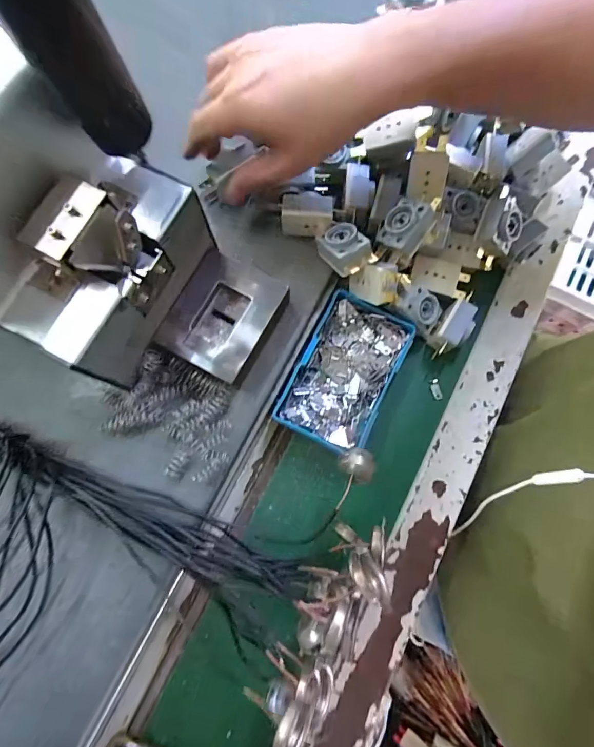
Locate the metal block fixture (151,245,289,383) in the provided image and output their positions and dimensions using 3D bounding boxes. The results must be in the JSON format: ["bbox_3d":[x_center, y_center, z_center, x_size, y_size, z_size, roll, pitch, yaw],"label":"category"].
[{"bbox_3d":[-0.051,-0.039,0.290,0.064,0.026,0.081,31,79,6],"label":"metal block fixture"}]

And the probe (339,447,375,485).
[{"bbox_3d":[0.041,0.062,0.270,0.024,0.011,0.020,38,80,7],"label":"probe"}]

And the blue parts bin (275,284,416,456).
[{"bbox_3d":[0.038,0.000,0.316,0.070,0.027,0.114,26,79,5],"label":"blue parts bin"}]

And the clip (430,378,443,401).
[{"bbox_3d":[0.115,0.014,0.329,0.007,0.007,0.018,-18,79,-5],"label":"clip"}]

